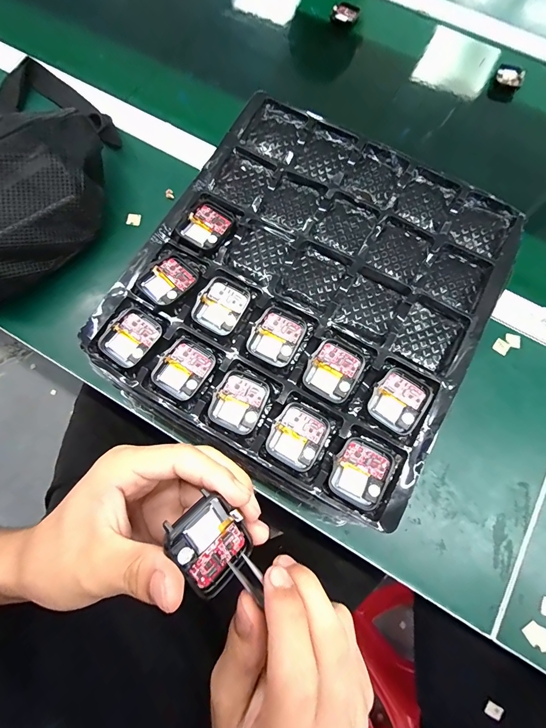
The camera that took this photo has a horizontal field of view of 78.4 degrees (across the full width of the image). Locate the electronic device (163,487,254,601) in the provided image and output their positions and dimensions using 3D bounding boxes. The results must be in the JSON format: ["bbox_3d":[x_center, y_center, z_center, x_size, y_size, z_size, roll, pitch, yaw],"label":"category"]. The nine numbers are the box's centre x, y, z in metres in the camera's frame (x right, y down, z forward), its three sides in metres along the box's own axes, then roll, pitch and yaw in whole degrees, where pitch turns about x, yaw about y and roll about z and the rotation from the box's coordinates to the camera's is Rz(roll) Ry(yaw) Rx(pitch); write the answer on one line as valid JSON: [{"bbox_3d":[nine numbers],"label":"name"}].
[{"bbox_3d":[-0.032,0.092,0.170,0.035,0.007,0.043,-37,108,-33],"label":"electronic device"}]

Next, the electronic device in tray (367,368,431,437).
[{"bbox_3d":[0.092,0.027,0.246,0.036,0.008,0.041,34,76,9],"label":"electronic device in tray"}]

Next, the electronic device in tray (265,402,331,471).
[{"bbox_3d":[0.018,0.052,0.241,0.037,0.007,0.042,29,75,8],"label":"electronic device in tray"}]

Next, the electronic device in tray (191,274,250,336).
[{"bbox_3d":[-0.041,-0.048,0.267,0.036,0.010,0.043,29,75,8],"label":"electronic device in tray"}]

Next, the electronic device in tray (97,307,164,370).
[{"bbox_3d":[-0.110,-0.020,0.261,0.037,0.008,0.043,35,76,9],"label":"electronic device in tray"}]

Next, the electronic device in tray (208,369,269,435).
[{"bbox_3d":[-0.025,0.028,0.249,0.036,0.006,0.043,23,75,6],"label":"electronic device in tray"}]

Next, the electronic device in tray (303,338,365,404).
[{"bbox_3d":[0.046,0.004,0.250,0.036,0.006,0.042,29,75,8],"label":"electronic device in tray"}]

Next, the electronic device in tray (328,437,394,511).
[{"bbox_3d":[0.061,0.076,0.235,0.036,0.009,0.042,28,75,7],"label":"electronic device in tray"}]

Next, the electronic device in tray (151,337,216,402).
[{"bbox_3d":[-0.067,0.004,0.254,0.036,0.006,0.043,32,76,8],"label":"electronic device in tray"}]

